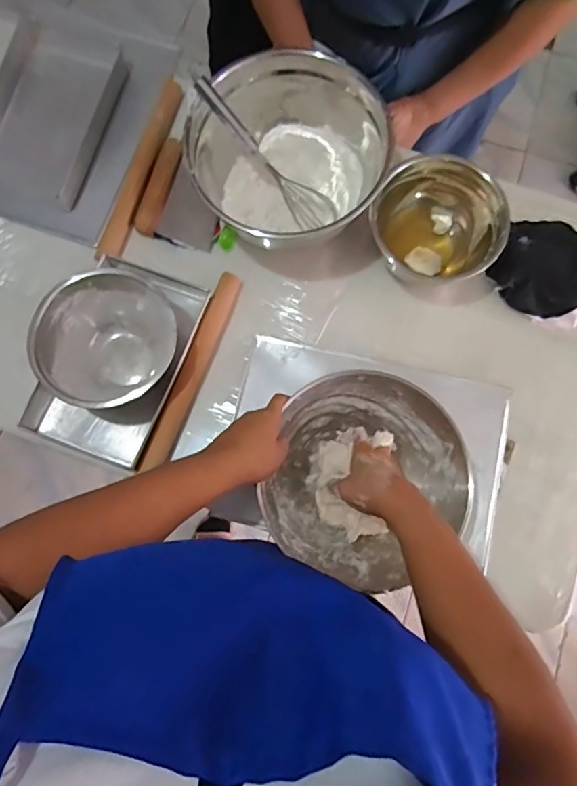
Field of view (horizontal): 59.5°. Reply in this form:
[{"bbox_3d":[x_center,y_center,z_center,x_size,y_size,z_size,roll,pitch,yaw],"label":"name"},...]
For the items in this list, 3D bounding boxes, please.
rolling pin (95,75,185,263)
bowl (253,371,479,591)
[{"bbox_3d":[-0.214,-0.330,0.746,0.030,0.035,0.291,20,80,4],"label":"rolling pin"},{"bbox_3d":[0.096,0.100,0.605,0.223,0.095,0.233,0,79,0],"label":"bowl"}]

